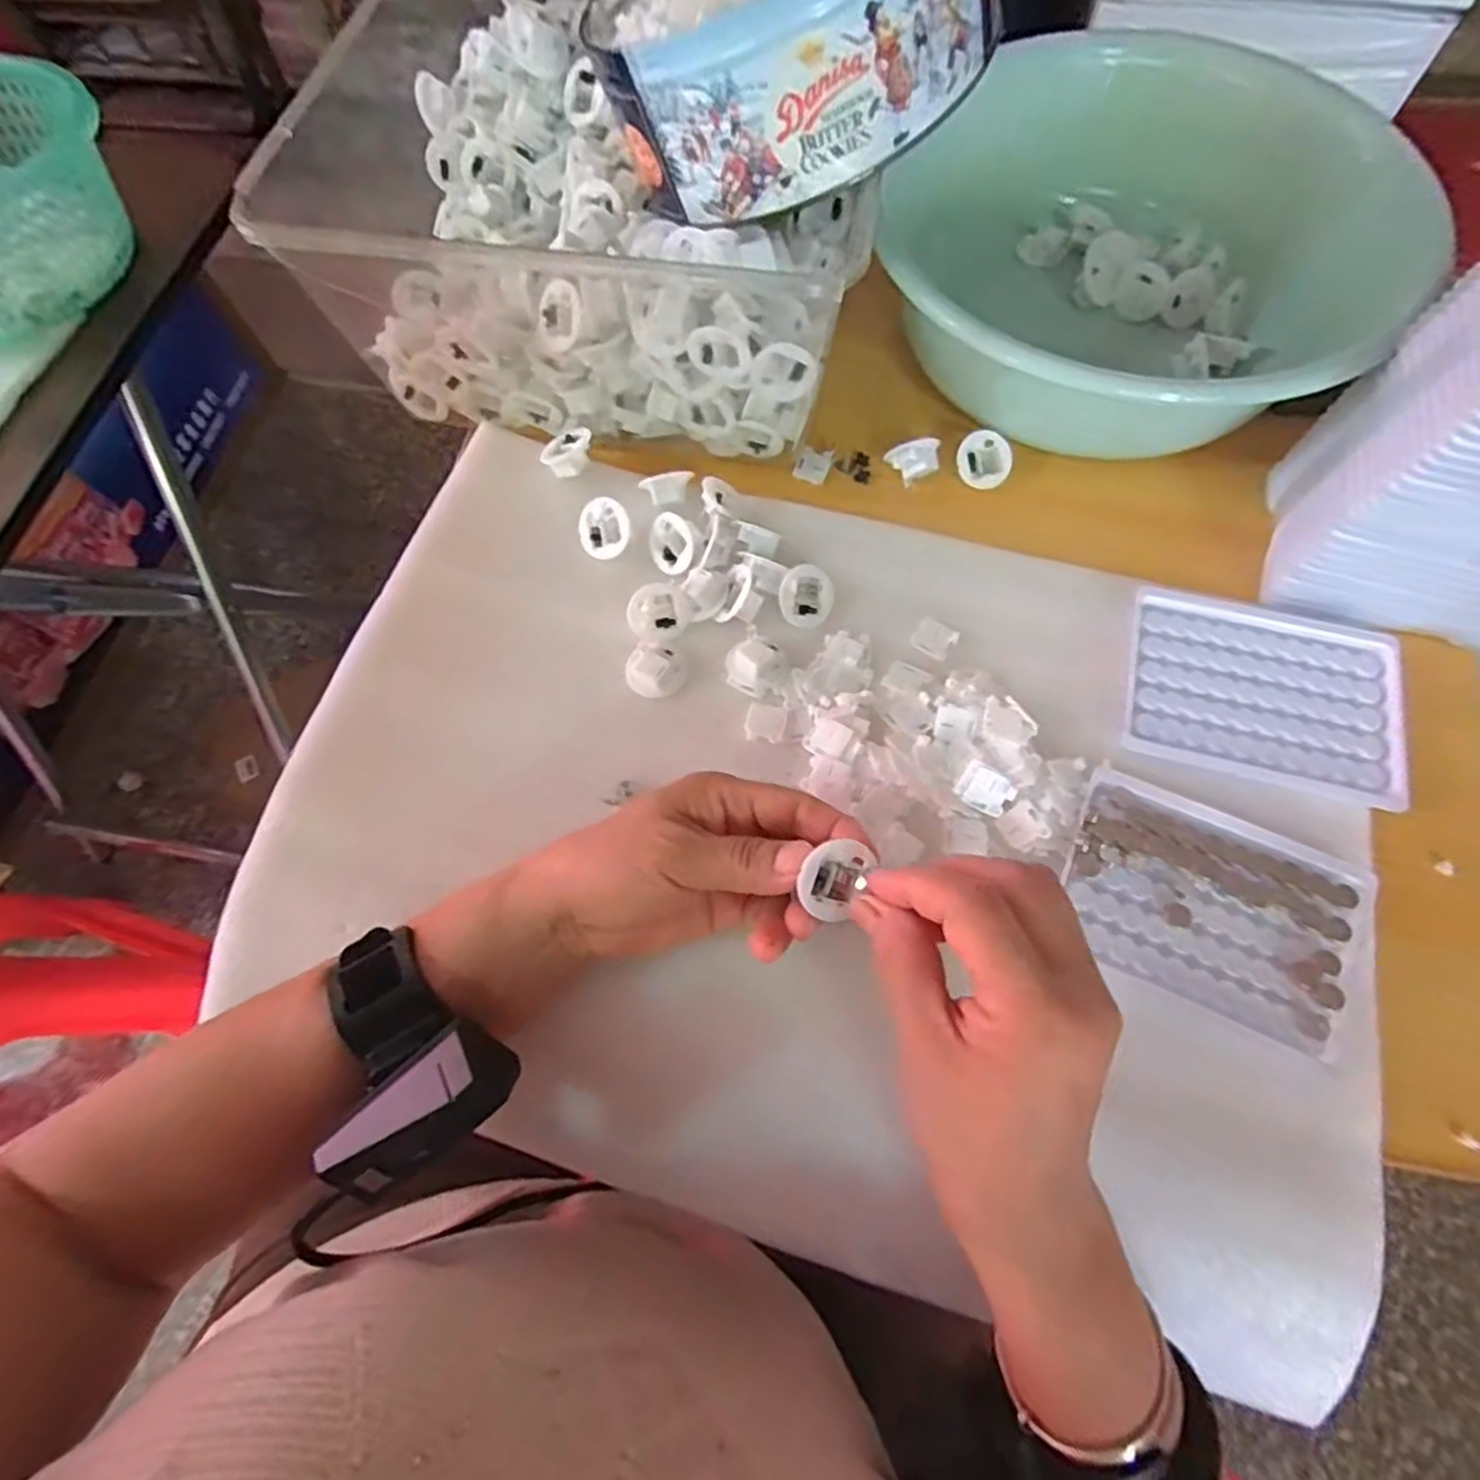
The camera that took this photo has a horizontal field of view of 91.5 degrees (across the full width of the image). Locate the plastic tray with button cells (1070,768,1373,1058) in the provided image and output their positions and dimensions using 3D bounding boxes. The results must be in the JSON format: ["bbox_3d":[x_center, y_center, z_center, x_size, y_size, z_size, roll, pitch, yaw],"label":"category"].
[{"bbox_3d":[0.215,0.074,0.328,0.125,0.009,0.091,23,72,11],"label":"plastic tray with button cells"}]

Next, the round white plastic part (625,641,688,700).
[{"bbox_3d":[-0.043,-0.038,0.380,0.027,0.015,0.029,-1,69,2],"label":"round white plastic part"}]

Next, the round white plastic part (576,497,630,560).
[{"bbox_3d":[-0.077,-0.120,0.407,0.029,0.014,0.033,-19,69,-5],"label":"round white plastic part"}]

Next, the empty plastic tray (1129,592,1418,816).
[{"bbox_3d":[0.265,-0.025,0.365,0.126,0.005,0.097,14,70,8],"label":"empty plastic tray"}]

